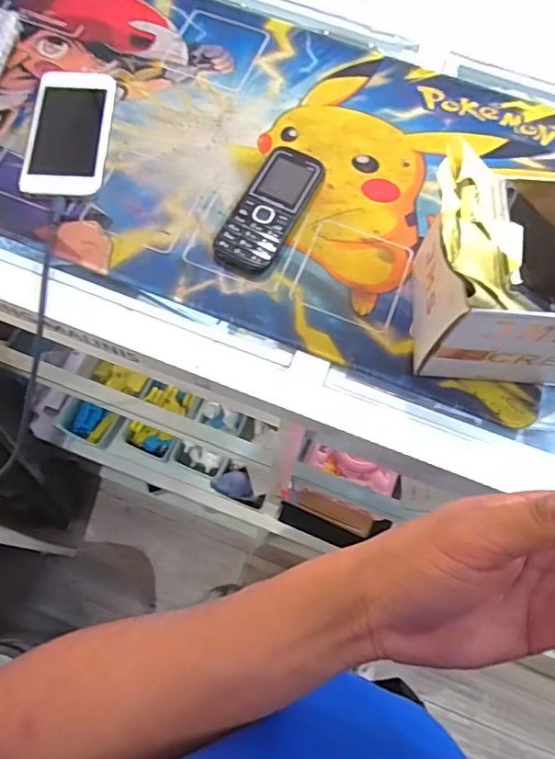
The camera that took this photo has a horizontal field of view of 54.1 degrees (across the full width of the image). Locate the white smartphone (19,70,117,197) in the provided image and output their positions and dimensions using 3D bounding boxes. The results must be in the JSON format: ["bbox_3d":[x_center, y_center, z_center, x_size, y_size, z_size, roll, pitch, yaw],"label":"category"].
[{"bbox_3d":[-0.164,-0.197,0.429,0.061,0.006,0.122,1,70,-2],"label":"white smartphone"}]

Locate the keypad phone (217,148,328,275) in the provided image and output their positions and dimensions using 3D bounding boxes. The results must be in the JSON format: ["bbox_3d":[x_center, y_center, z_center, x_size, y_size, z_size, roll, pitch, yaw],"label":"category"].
[{"bbox_3d":[-0.005,-0.129,0.413,0.046,0.014,0.113,25,70,6],"label":"keypad phone"}]

